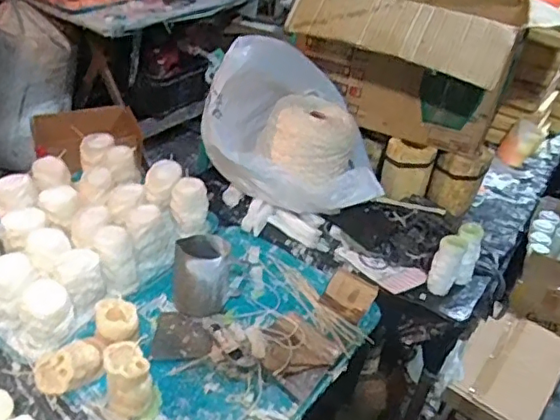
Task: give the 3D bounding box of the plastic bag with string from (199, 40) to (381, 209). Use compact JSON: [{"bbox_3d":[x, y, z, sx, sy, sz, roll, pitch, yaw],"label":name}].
[{"bbox_3d":[0.030,-0.149,1.034,0.311,0.239,0.198,9,37,3],"label":"plastic bag with string"}]

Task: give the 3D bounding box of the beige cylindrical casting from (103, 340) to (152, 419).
[{"bbox_3d":[-0.211,0.232,0.787,0.065,0.071,0.081,-6,39,-15],"label":"beige cylindrical casting"}]

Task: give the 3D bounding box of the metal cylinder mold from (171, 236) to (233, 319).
[{"bbox_3d":[-0.129,0.109,0.935,0.089,0.106,0.103,5,37,-2],"label":"metal cylinder mold"}]

